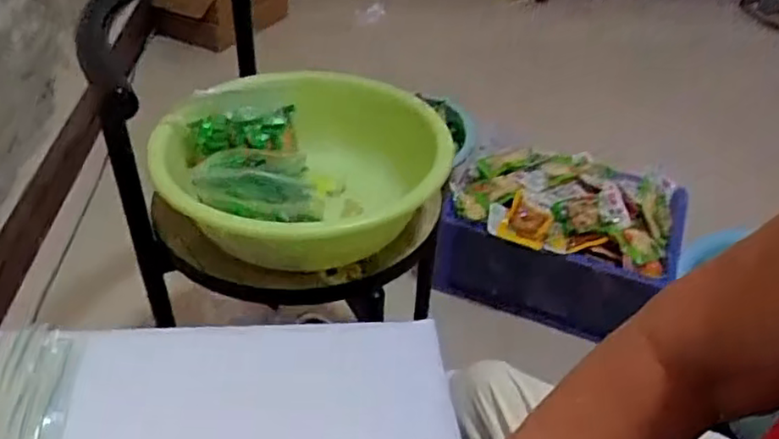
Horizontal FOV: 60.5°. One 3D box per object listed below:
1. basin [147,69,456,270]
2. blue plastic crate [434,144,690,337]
[{"bbox_3d":[-0.107,-0.070,0.824,0.334,0.117,0.354,3,37,-2],"label":"basin"},{"bbox_3d":[0.335,0.026,1.306,0.415,0.218,0.305,18,39,17],"label":"blue plastic crate"}]

